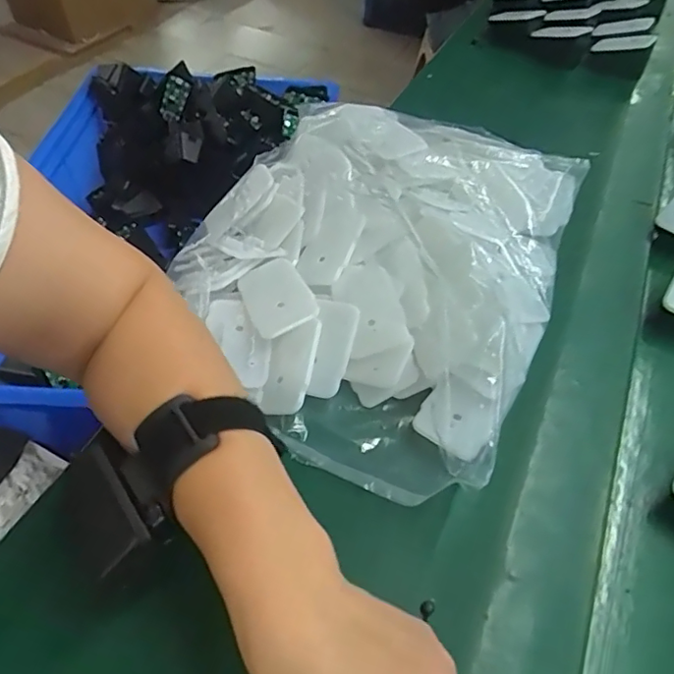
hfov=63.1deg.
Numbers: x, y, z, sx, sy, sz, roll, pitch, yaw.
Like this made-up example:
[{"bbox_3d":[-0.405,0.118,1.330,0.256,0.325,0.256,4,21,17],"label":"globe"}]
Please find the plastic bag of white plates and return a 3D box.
[{"bbox_3d":[0.025,-0.070,0.415,0.278,0.078,0.324,22,54,15],"label":"plastic bag of white plates"}]

